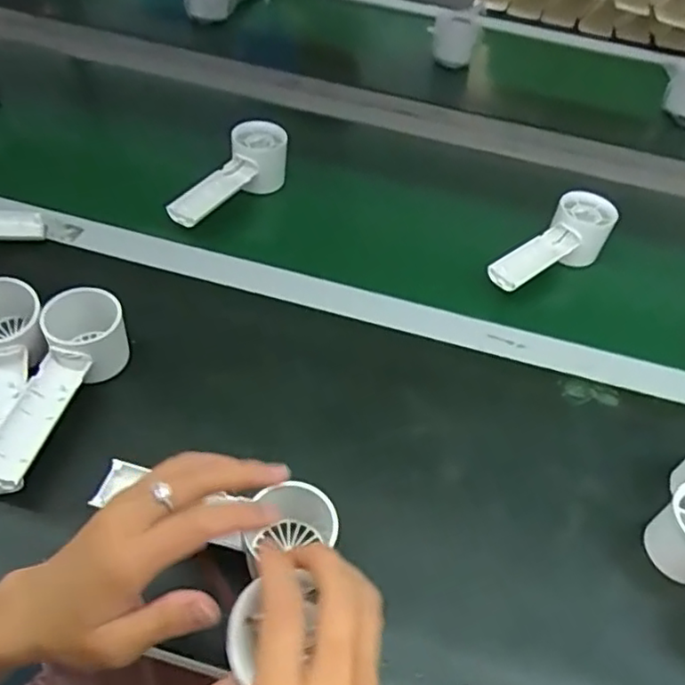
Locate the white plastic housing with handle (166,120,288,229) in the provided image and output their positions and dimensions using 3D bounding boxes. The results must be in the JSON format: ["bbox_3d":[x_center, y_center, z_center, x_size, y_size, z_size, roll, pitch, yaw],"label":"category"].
[{"bbox_3d":[-0.111,-0.161,0.636,0.053,0.050,0.152,30,53,20],"label":"white plastic housing with handle"}]

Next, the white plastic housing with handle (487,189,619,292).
[{"bbox_3d":[0.204,-0.089,0.624,0.153,0.052,0.055,-34,57,-29],"label":"white plastic housing with handle"}]

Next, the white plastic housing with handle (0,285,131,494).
[{"bbox_3d":[-0.211,0.038,0.468,0.046,0.065,0.156,14,48,10],"label":"white plastic housing with handle"}]

